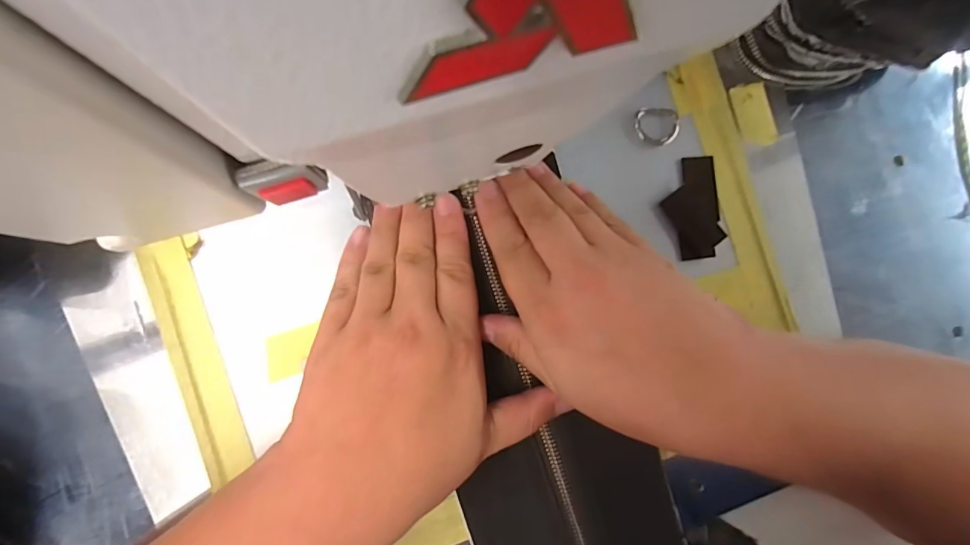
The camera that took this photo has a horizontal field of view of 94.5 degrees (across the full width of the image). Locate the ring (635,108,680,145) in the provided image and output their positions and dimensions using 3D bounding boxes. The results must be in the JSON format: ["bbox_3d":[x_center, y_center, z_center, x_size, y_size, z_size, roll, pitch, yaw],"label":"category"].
[{"bbox_3d":[0.108,-0.091,0.279,0.029,0.004,0.022,1,86,-6],"label":"ring"}]

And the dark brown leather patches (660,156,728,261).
[{"bbox_3d":[0.130,-0.041,0.278,0.036,0.004,0.063,-5,86,-7],"label":"dark brown leather patches"}]

